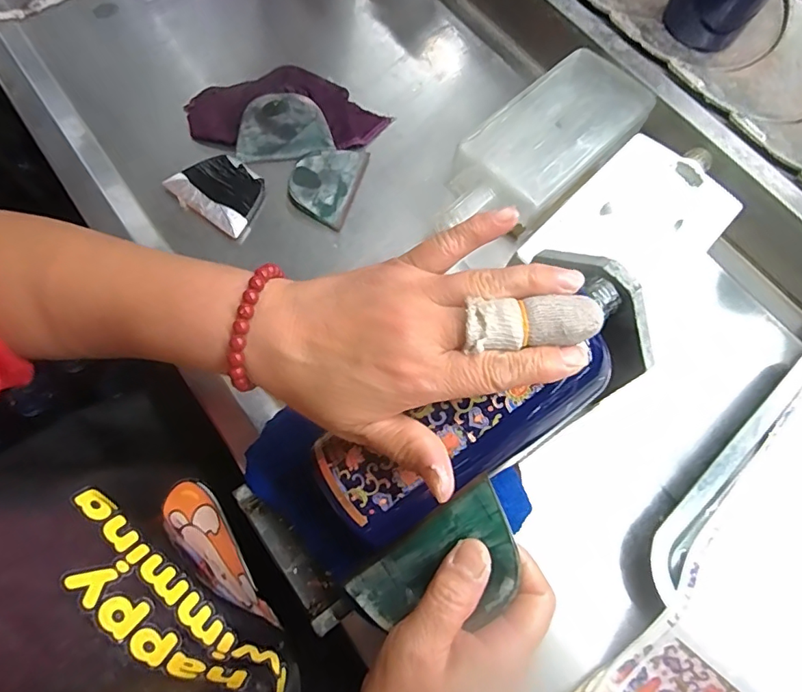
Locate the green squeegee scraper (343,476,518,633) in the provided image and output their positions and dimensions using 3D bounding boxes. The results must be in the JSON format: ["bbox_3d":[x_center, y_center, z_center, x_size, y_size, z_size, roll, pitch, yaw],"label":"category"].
[{"bbox_3d":[0.018,0.118,0.256,0.095,0.004,0.052,-36,72,11],"label":"green squeegee scraper"}]

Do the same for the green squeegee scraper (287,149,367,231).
[{"bbox_3d":[-0.067,-0.147,0.444,0.056,0.006,0.081,19,69,-2],"label":"green squeegee scraper"}]

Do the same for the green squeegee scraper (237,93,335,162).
[{"bbox_3d":[-0.108,-0.199,0.448,0.083,0.007,0.053,-9,104,-1],"label":"green squeegee scraper"}]

